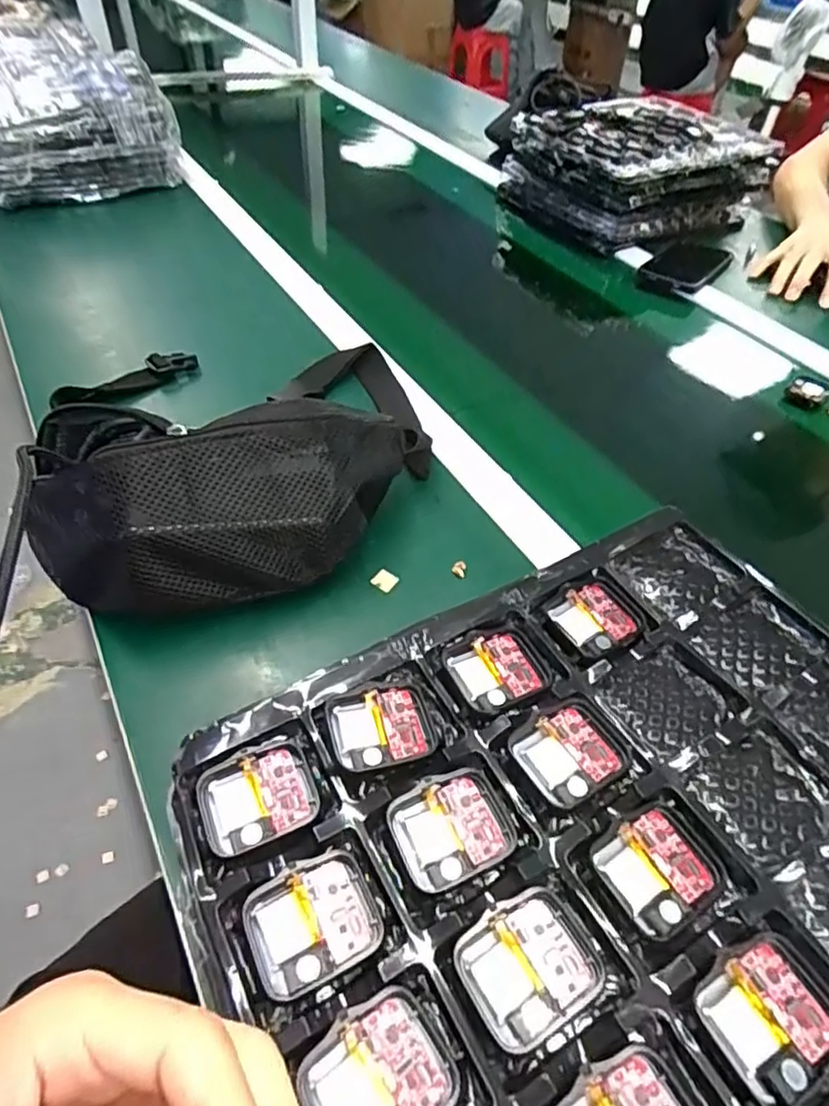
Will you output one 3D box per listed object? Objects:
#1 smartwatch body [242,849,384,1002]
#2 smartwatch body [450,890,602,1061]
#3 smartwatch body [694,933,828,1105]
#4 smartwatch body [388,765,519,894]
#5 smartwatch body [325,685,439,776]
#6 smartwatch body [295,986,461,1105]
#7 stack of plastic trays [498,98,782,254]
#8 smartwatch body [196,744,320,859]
[{"bbox_3d":[-0.035,0.127,0.220,0.043,0.007,0.037,-18,51,-19],"label":"smartwatch body"},{"bbox_3d":[0.038,0.136,0.212,0.042,0.008,0.037,-20,52,-21],"label":"smartwatch body"},{"bbox_3d":[0.114,0.146,0.201,0.040,0.006,0.036,-22,52,-22],"label":"smartwatch body"},{"bbox_3d":[0.015,0.104,0.240,0.043,0.007,0.037,-17,51,-18],"label":"smartwatch body"},{"bbox_3d":[-0.014,0.073,0.266,0.042,0.006,0.035,-11,49,-13],"label":"smartwatch body"},{"bbox_3d":[-0.011,0.160,0.193,0.042,0.006,0.037,-27,54,-26],"label":"smartwatch body"},{"bbox_3d":[0.328,-0.572,0.969,0.289,0.136,0.268,-20,52,-21],"label":"stack of plastic trays"},{"bbox_3d":[-0.061,0.096,0.249,0.043,0.008,0.036,-18,51,-19],"label":"smartwatch body"}]

